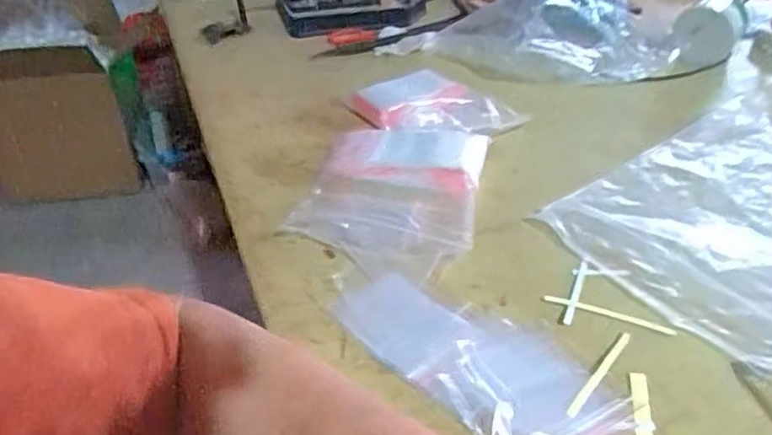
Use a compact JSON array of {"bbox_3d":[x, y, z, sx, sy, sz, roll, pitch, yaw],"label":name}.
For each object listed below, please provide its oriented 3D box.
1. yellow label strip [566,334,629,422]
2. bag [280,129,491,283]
[{"bbox_3d":[0.151,0.107,0.449,0.007,0.004,0.098,26,44,32],"label":"yellow label strip"},{"bbox_3d":[0.010,-0.029,0.626,0.162,0.030,0.214,10,37,14],"label":"bag"}]

